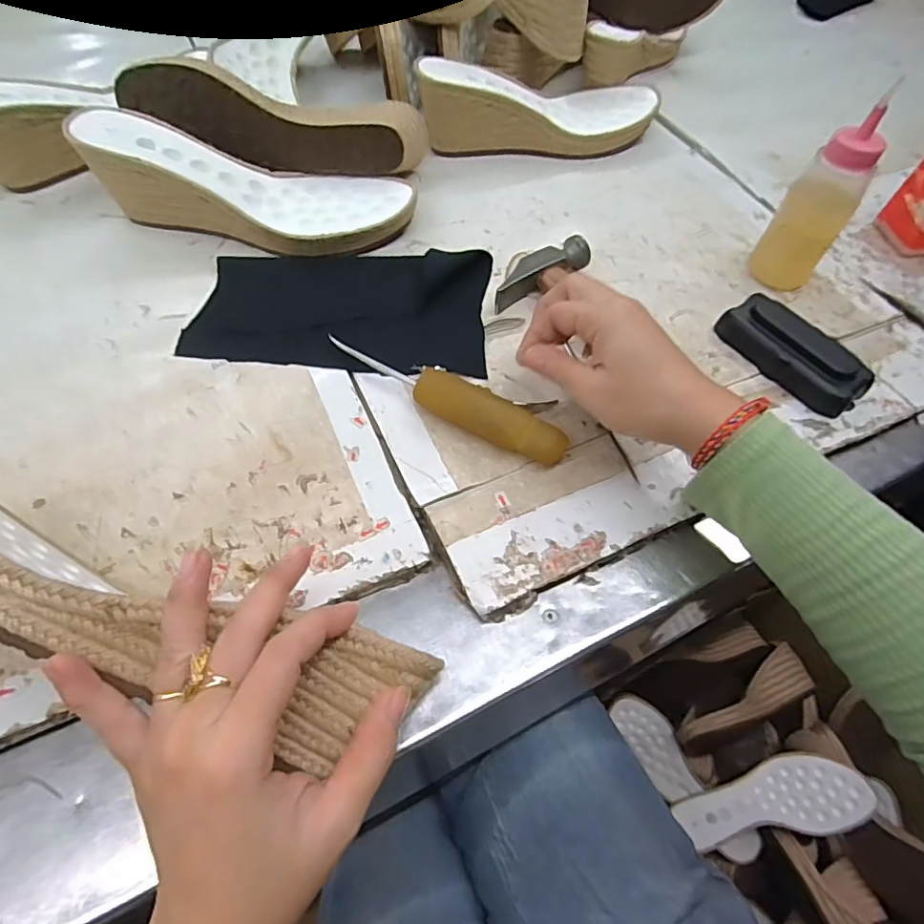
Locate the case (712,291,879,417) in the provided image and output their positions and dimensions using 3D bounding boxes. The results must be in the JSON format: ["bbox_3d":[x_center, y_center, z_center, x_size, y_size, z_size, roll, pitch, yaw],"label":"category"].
[{"bbox_3d":[0.244,-0.082,0.394,0.043,0.027,0.106,-30,65,-19],"label":"case"}]

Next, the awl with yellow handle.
[{"bbox_3d":[-0.013,-0.044,0.356,0.175,0.029,0.021,27,61,12],"label":"awl with yellow handle"}]

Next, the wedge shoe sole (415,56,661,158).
[{"bbox_3d":[0.081,-0.351,0.529,0.247,0.067,0.093,-10,60,-10],"label":"wedge shoe sole"}]

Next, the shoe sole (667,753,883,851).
[{"bbox_3d":[0.396,0.432,0.684,0.238,0.043,0.086,-5,59,-6],"label":"shoe sole"}]

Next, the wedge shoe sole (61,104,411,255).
[{"bbox_3d":[-0.163,-0.221,0.428,0.241,0.073,0.080,-3,59,-5],"label":"wedge shoe sole"}]

